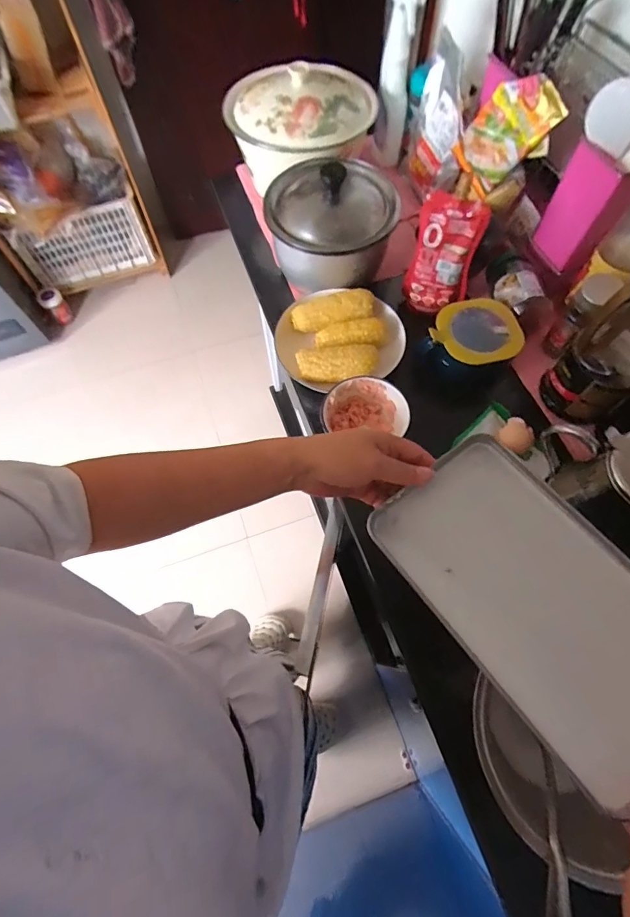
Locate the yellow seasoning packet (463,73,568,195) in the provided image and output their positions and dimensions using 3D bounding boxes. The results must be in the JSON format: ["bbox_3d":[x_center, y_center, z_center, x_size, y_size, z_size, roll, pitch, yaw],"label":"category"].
[{"bbox_3d":[0.288,-0.493,0.626,0.019,0.136,0.099,-27,87,-28],"label":"yellow seasoning packet"}]

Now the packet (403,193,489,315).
[{"bbox_3d":[0.191,-0.299,0.630,0.094,0.164,0.040,18,67,9],"label":"packet"}]

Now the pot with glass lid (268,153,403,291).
[{"bbox_3d":[0.028,-0.389,0.676,0.189,0.133,0.205,0,66,1],"label":"pot with glass lid"}]

